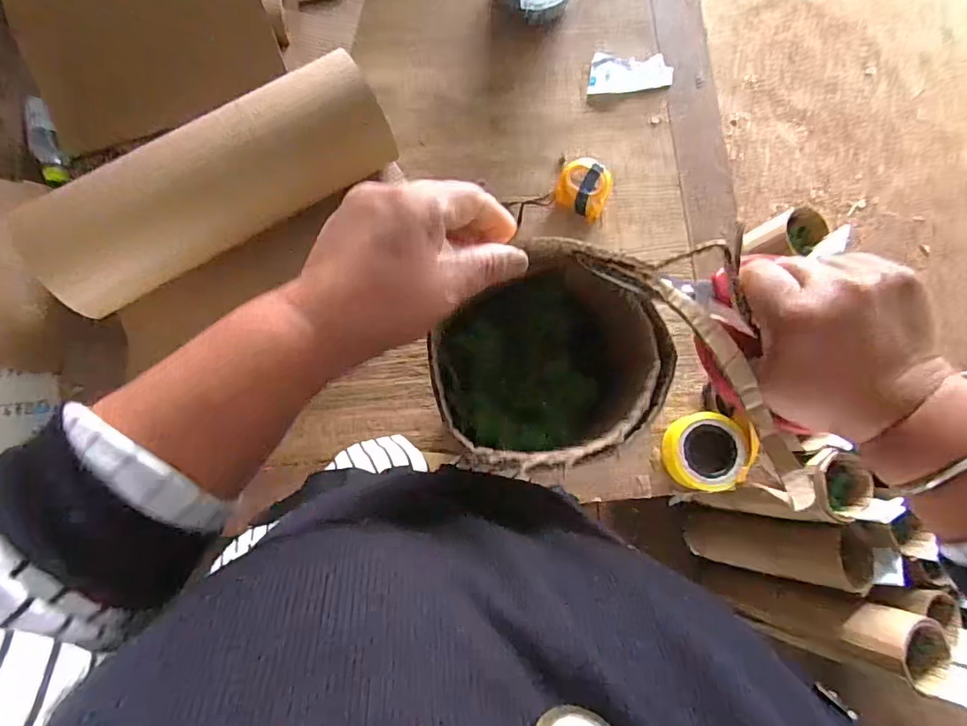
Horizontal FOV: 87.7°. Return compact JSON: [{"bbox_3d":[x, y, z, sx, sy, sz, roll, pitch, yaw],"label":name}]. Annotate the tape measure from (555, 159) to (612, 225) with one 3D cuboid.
[{"bbox_3d":[0.149,-0.259,0.748,0.077,0.043,0.077,1,83,-4],"label":"tape measure"}]

